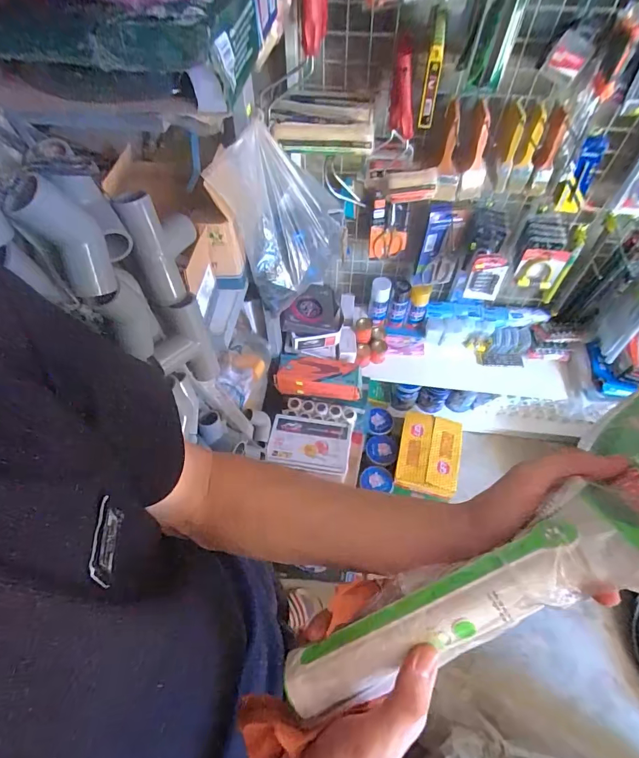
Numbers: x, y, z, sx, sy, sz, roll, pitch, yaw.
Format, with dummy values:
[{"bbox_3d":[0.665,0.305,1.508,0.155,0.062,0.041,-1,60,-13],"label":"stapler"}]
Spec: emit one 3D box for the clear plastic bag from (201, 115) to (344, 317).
[{"bbox_3d":[-0.068,-0.351,0.894,0.187,0.345,0.286,14,57,10],"label":"clear plastic bag"}]

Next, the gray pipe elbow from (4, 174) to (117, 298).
[{"bbox_3d":[-0.180,-0.100,0.293,0.043,0.079,0.035,-29,60,-18],"label":"gray pipe elbow"}]

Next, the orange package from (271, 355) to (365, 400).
[{"bbox_3d":[-0.001,-0.006,1.314,0.268,0.070,0.119,5,56,4],"label":"orange package"}]

